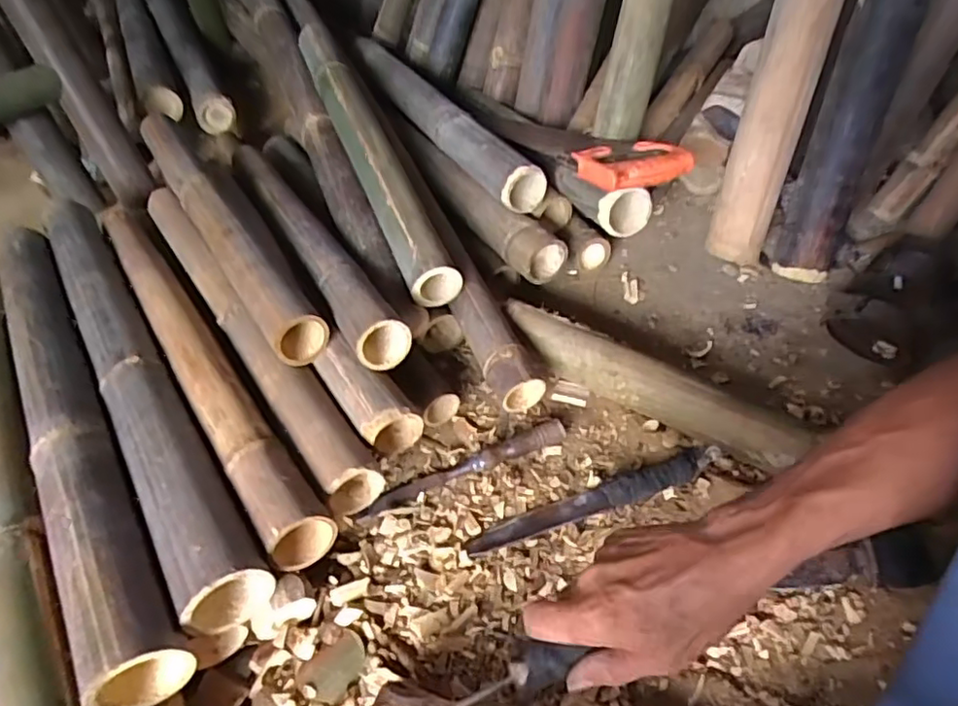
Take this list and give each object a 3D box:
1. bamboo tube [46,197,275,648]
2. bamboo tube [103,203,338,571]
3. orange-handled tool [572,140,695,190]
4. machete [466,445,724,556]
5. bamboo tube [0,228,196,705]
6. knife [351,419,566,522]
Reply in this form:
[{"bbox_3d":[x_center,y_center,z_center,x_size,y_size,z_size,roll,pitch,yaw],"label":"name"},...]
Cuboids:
[{"bbox_3d":[-0.413,-0.001,0.727,0.072,0.076,0.757,-29,49,-21],"label":"bamboo tube"},{"bbox_3d":[-0.351,-0.019,0.740,0.059,0.057,0.690,-30,49,-21],"label":"bamboo tube"},{"bbox_3d":[0.189,-0.235,0.758,0.120,0.030,0.093,-14,45,-7],"label":"orange-handled tool"},{"bbox_3d":[0.119,0.147,0.632,0.276,0.030,0.035,-17,45,-9],"label":"machete"},{"bbox_3d":[-0.456,0.042,0.678,0.072,0.061,0.730,-29,49,-21],"label":"bamboo tube"},{"bbox_3d":[-0.020,0.123,0.676,0.241,0.028,0.028,-18,46,-11],"label":"knife"}]

